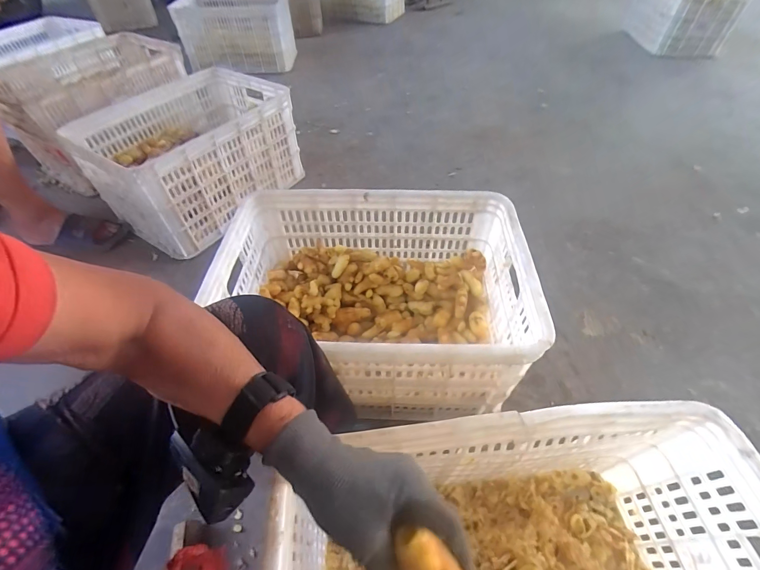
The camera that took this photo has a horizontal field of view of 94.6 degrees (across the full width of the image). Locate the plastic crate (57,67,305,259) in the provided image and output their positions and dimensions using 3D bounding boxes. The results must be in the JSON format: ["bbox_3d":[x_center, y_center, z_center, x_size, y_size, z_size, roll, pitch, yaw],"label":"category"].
[{"bbox_3d":[-0.547,-0.391,1.034,0.389,0.250,0.506,29,57,21],"label":"plastic crate"}]

